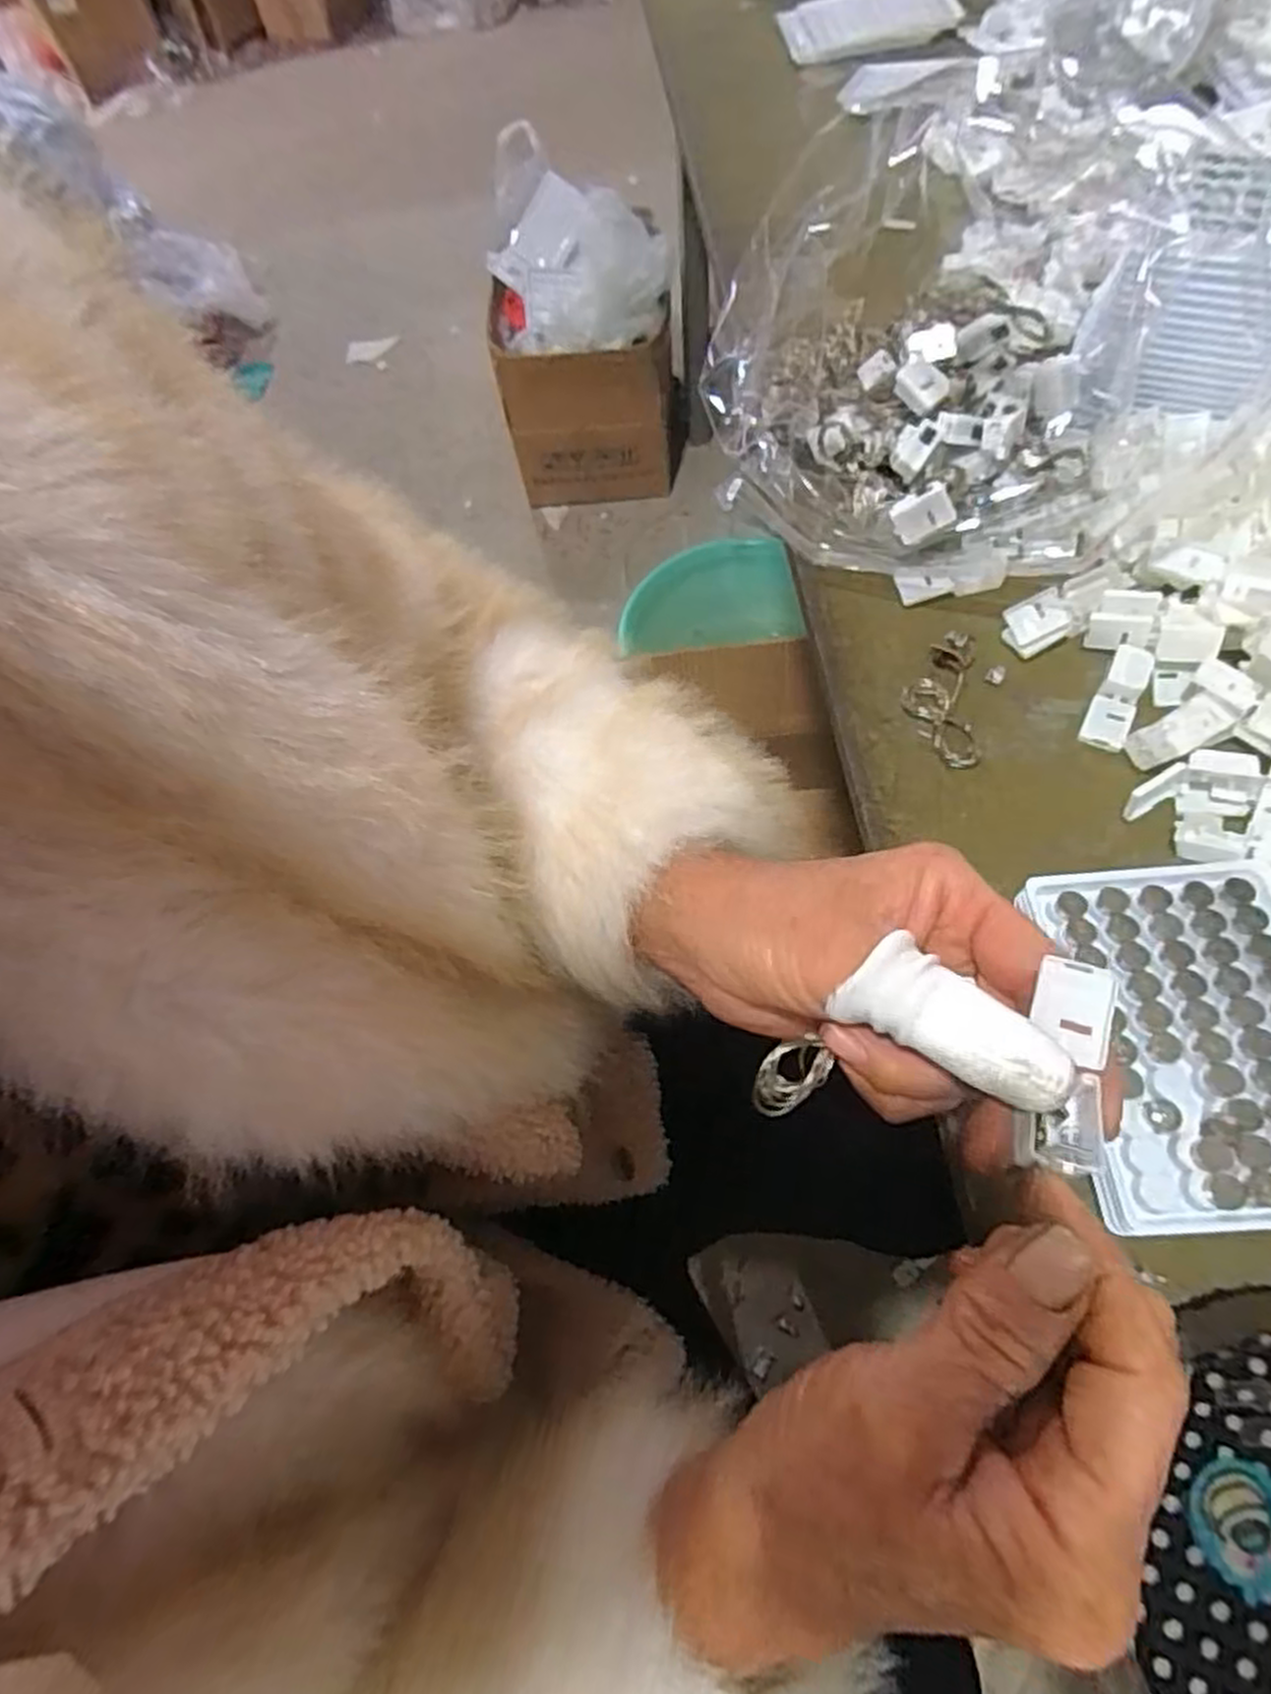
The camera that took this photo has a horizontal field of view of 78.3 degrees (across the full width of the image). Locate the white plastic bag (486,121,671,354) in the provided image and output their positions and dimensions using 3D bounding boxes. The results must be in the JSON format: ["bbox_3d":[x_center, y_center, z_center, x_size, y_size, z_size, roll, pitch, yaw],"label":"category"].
[{"bbox_3d":[-0.103,-0.989,1.267,0.265,0.134,0.359,-16,62,-1],"label":"white plastic bag"}]

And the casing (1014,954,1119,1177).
[{"bbox_3d":[0.115,0.058,0.208,0.019,0.013,0.057,20,58,11],"label":"casing"}]

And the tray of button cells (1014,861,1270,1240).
[{"bbox_3d":[0.208,0.069,0.287,0.093,0.017,0.131,-4,63,5],"label":"tray of button cells"}]

